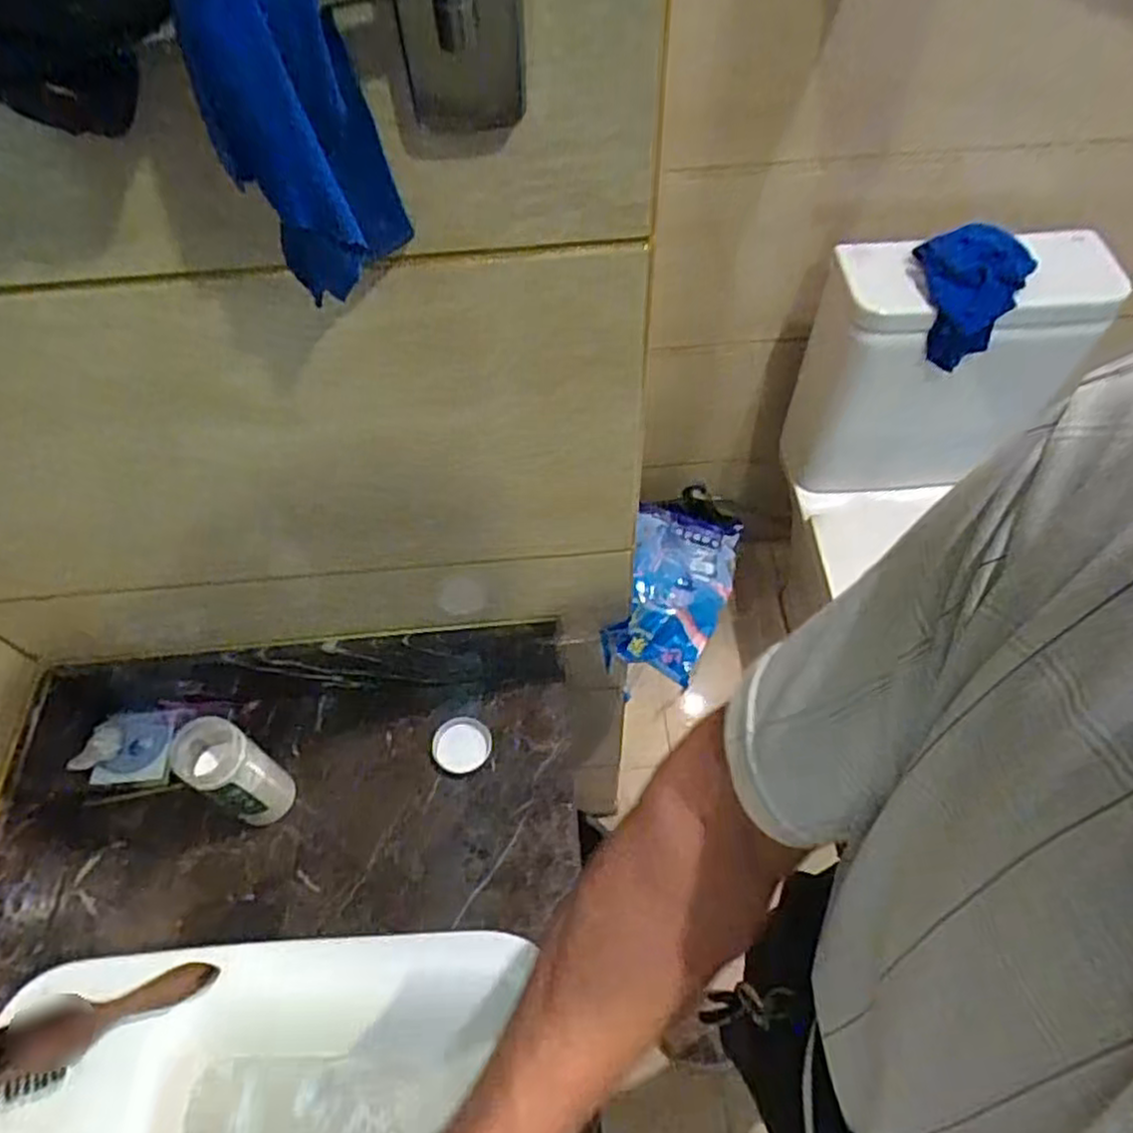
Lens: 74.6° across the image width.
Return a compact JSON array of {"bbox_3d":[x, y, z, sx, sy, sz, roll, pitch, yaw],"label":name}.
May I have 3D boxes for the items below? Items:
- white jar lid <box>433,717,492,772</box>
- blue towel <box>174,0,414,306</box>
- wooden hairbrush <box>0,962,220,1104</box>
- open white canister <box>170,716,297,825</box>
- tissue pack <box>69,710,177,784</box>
[{"bbox_3d":[-0.109,0.187,0.781,0.058,0.021,0.058,-1,57,2],"label":"white jar lid"},{"bbox_3d":[-0.118,-0.188,0.332,0.058,0.132,0.056,0,57,2],"label":"blue towel"},{"bbox_3d":[-0.350,0.344,0.560,0.166,0.027,0.058,-17,58,-8],"label":"wooden hairbrush"},{"bbox_3d":[-0.313,0.195,0.703,0.068,0.138,0.062,-1,57,2],"label":"open white canister"},{"bbox_3d":[-0.461,0.189,0.781,0.087,0.027,0.073,-5,57,-1],"label":"tissue pack"}]

